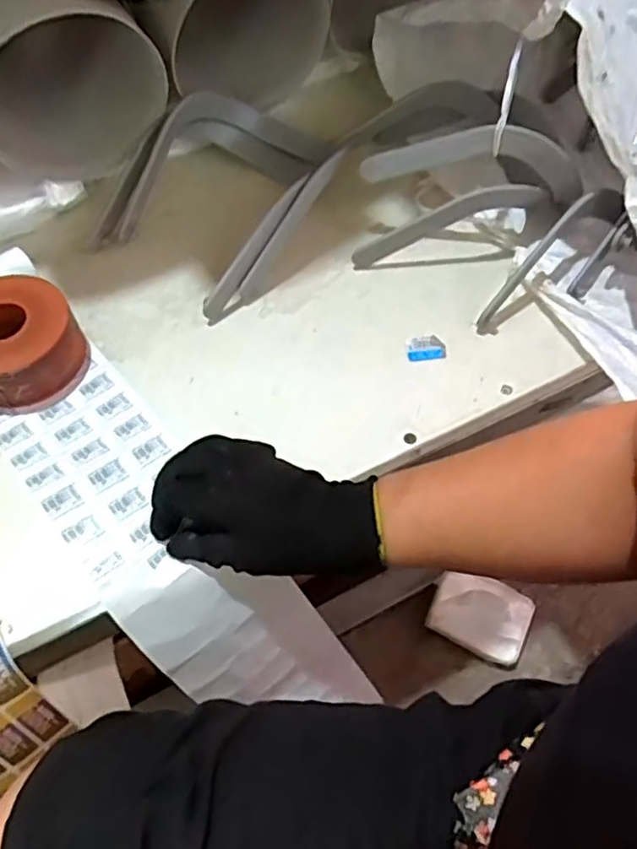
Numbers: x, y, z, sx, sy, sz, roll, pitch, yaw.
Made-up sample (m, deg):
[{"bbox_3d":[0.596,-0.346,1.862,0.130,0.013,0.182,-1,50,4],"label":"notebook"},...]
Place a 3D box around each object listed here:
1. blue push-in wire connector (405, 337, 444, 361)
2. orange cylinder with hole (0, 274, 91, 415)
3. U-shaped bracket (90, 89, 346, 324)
[{"bbox_3d":[0.088,-0.064,0.549,0.030,0.004,0.022,-7,59,-3],"label":"blue push-in wire connector"},{"bbox_3d":[-0.239,-0.065,0.518,0.097,0.055,0.087,-32,63,-16],"label":"orange cylinder with hole"},{"bbox_3d":[-0.084,-0.231,0.618,0.181,0.064,0.242,31,64,18],"label":"U-shaped bracket"}]

